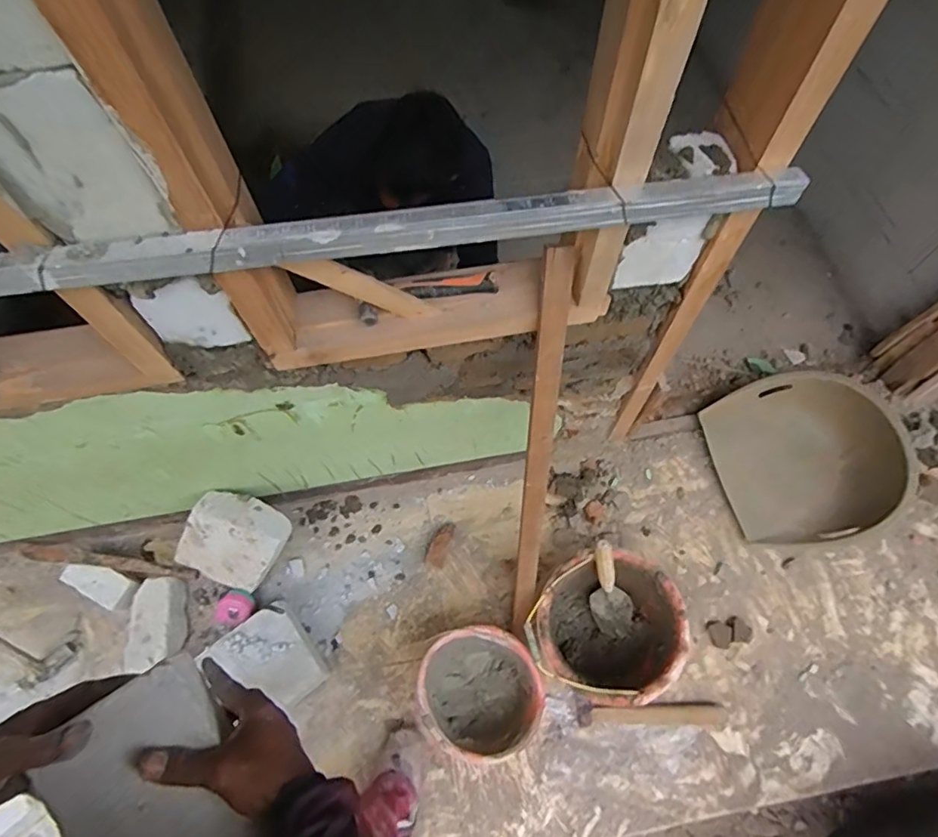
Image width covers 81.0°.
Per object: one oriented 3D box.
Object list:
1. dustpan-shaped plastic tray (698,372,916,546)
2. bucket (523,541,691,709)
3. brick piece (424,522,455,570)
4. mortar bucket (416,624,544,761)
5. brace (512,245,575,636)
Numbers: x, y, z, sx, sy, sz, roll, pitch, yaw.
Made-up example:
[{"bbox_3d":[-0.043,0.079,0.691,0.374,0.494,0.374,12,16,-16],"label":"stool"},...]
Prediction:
[{"bbox_3d":[0.823,0.095,1.354,0.383,0.170,0.442,-12,66,-5],"label":"dustpan-shaped plastic tray"},{"bbox_3d":[0.285,0.442,1.170,0.284,0.223,0.279,0,66,0],"label":"bucket"},{"bbox_3d":[-0.068,0.303,1.337,0.051,0.045,0.118,16,67,8],"label":"brick piece"},{"bbox_3d":[0.023,0.565,1.148,0.224,0.175,0.232,0,66,0],"label":"mortar bucket"},{"bbox_3d":[0.120,0.103,0.971,0.047,0.808,0.031,2,34,2],"label":"brace"}]

